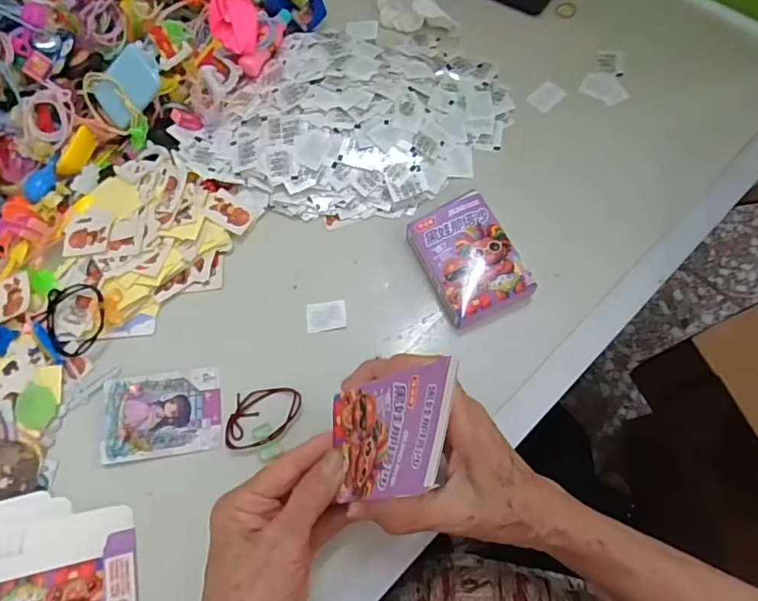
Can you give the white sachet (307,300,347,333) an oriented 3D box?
[{"bbox_3d":[-0.042,0.012,0.397,0.031,0.004,0.024,-6,69,2],"label":"white sachet"}]

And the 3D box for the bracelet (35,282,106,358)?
[{"bbox_3d":[-0.241,0.013,0.393,0.055,0.012,0.054,-2,69,4],"label":"bracelet"}]

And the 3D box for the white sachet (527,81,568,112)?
[{"bbox_3d":[0.154,-0.187,0.460,0.034,0.006,0.023,-42,72,-11],"label":"white sachet"}]

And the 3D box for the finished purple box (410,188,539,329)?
[{"bbox_3d":[0.070,-0.032,0.396,0.069,0.028,0.096,-23,69,-4],"label":"finished purple box"}]

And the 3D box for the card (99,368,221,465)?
[{"bbox_3d":[-0.163,0.085,0.377,0.085,0.004,0.061,-6,71,-5],"label":"card"}]

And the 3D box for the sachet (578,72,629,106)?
[{"bbox_3d":[0.208,-0.194,0.459,0.040,0.005,0.032,35,76,16],"label":"sachet"}]

